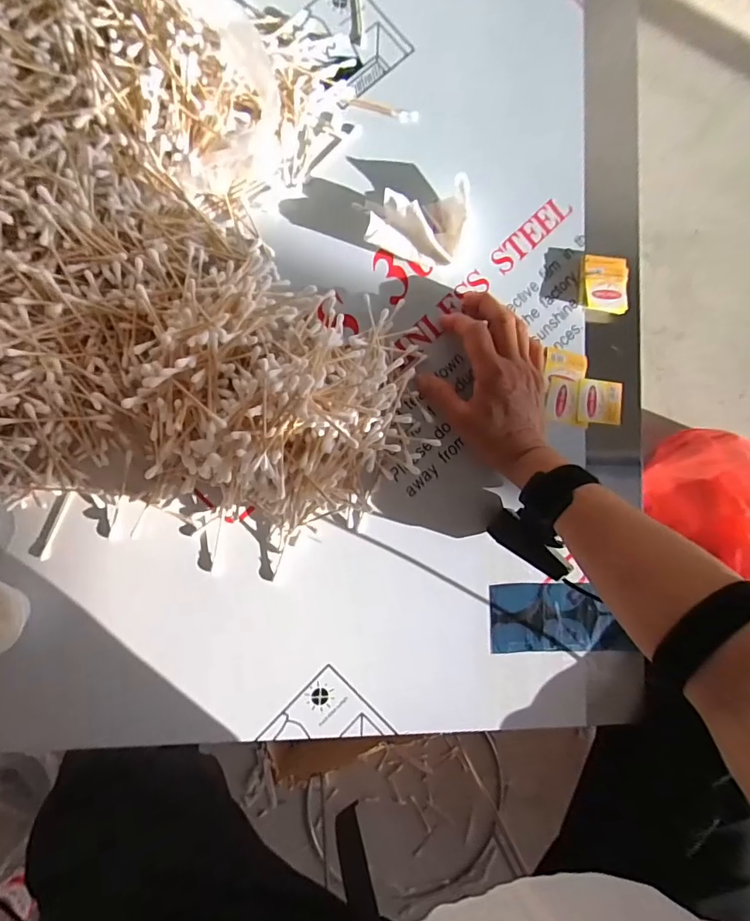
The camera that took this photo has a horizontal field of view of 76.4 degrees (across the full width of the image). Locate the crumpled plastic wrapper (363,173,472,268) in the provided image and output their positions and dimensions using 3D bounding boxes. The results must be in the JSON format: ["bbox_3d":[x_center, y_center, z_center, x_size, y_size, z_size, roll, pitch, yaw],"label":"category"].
[{"bbox_3d":[0.036,-0.207,0.411,0.086,0.035,0.069,4,87,-8],"label":"crumpled plastic wrapper"}]

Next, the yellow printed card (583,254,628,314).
[{"bbox_3d":[0.213,-0.164,0.444,0.041,0.022,0.059,0,87,-9],"label":"yellow printed card"}]

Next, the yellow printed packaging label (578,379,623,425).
[{"bbox_3d":[0.210,-0.054,0.442,0.040,0.008,0.039,4,90,1],"label":"yellow printed packaging label"}]

